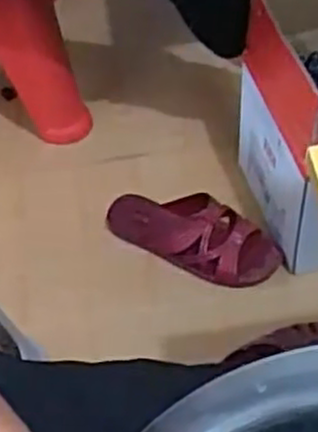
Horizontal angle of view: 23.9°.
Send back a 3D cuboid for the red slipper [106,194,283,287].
[{"bbox_3d":[0.042,0.023,0.980,0.230,0.050,0.088,21,63,14],"label":"red slipper"}]

